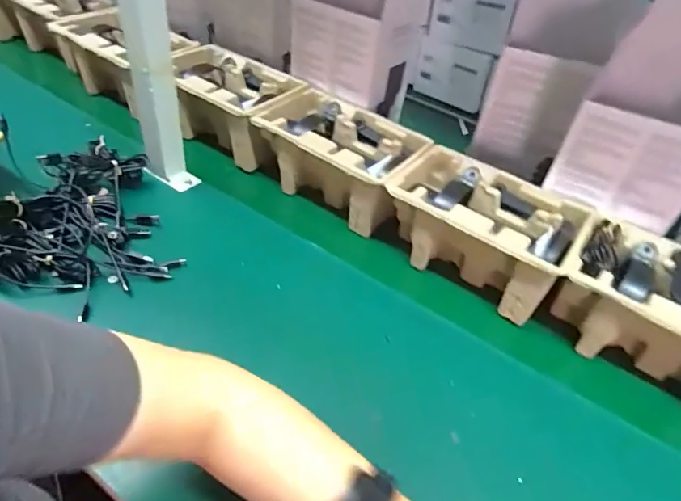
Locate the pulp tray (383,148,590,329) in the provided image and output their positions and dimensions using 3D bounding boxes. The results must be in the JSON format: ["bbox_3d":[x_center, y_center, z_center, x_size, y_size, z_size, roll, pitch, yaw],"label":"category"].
[{"bbox_3d":[0.180,-0.024,0.605,0.218,0.109,0.139,29,47,22],"label":"pulp tray"}]

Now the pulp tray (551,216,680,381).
[{"bbox_3d":[0.365,0.071,0.532,0.224,0.107,0.150,30,47,23],"label":"pulp tray"}]

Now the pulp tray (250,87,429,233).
[{"bbox_3d":[-0.002,-0.134,0.684,0.218,0.101,0.140,29,47,22],"label":"pulp tray"}]

